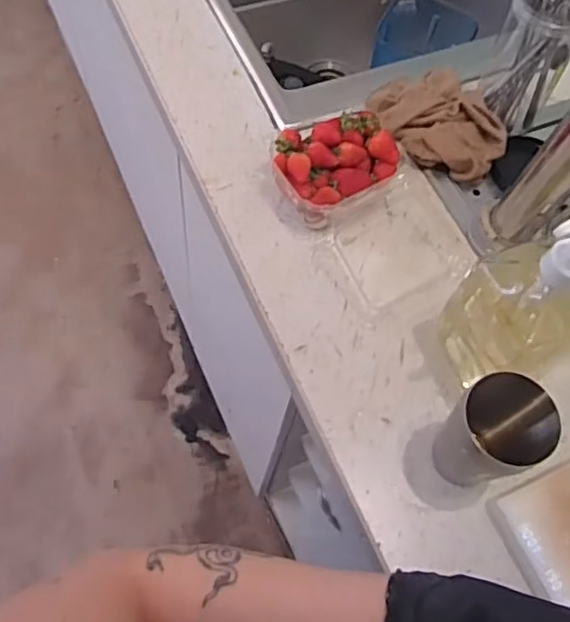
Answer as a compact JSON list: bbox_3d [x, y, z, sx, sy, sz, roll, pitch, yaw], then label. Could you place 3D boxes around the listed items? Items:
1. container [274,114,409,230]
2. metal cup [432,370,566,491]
[{"bbox_3d":[0.055,-0.164,0.741,0.139,0.072,0.118,-28,70,-17],"label":"container"},{"bbox_3d":[0.182,0.113,0.578,0.082,0.136,0.076,2,64,-5],"label":"metal cup"}]

